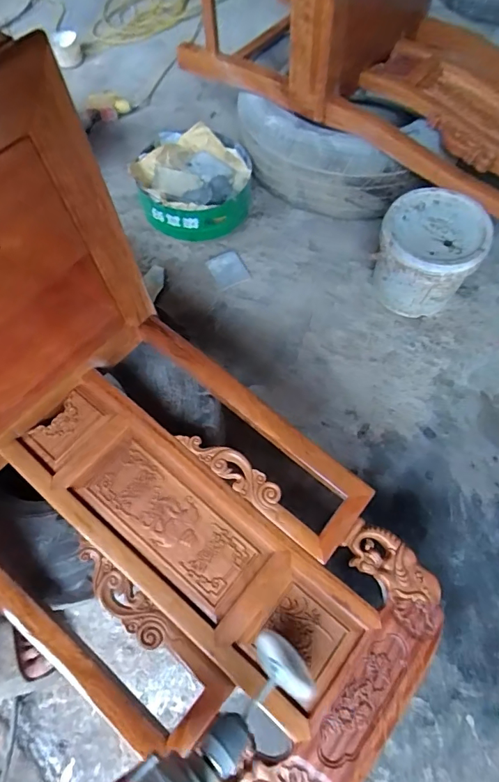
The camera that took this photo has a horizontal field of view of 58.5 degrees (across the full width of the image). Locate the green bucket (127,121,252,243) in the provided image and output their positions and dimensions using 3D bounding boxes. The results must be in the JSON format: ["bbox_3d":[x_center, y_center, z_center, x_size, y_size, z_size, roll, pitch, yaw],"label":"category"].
[{"bbox_3d":[-0.134,-0.494,1.075,0.267,0.144,0.256,-1,61,1],"label":"green bucket"}]

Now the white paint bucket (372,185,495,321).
[{"bbox_3d":[0.352,-0.266,0.890,0.179,0.187,0.179,-1,61,1],"label":"white paint bucket"}]

